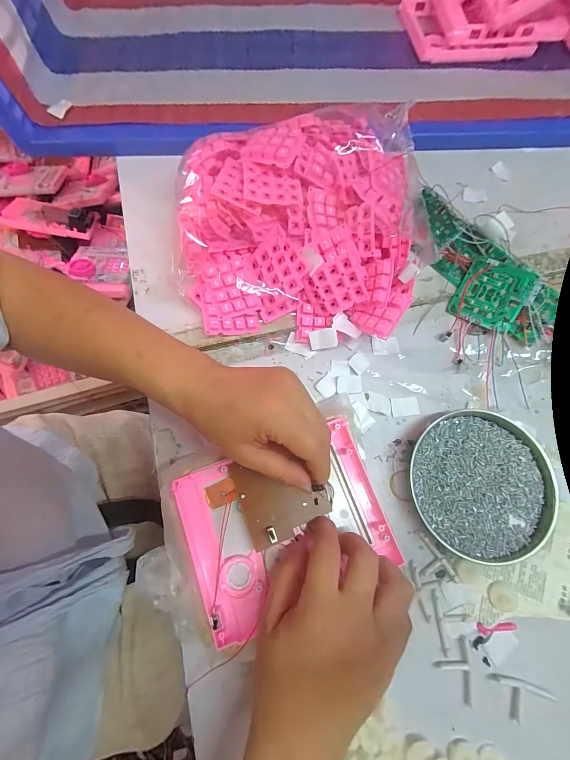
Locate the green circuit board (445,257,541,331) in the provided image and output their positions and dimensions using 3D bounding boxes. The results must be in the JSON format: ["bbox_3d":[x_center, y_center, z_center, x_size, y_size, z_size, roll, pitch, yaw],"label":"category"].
[{"bbox_3d":[0.234,-0.097,0.364,0.067,0.004,0.074,29,95,18],"label":"green circuit board"}]

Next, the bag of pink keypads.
[{"bbox_3d":[0.019,-0.166,0.345,0.254,0.078,0.238,0,74,-1],"label":"bag of pink keypads"}]

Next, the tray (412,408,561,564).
[{"bbox_3d":[0.191,0.099,0.314,0.128,0.019,0.132,0,74,-1],"label":"tray"}]

